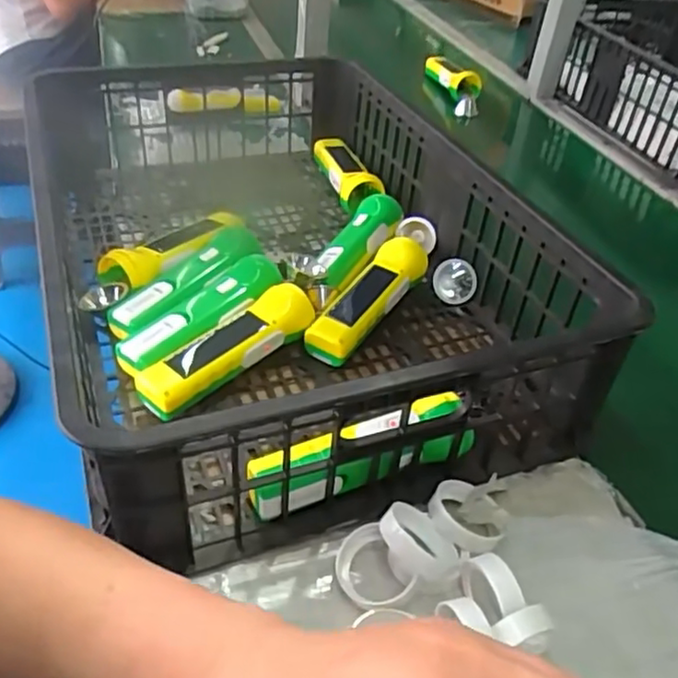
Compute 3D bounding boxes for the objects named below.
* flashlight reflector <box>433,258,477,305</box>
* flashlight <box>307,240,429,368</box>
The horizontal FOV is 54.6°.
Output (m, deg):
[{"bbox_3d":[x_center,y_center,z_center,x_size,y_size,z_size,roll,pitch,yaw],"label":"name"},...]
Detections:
[{"bbox_3d":[0.117,-0.058,0.669,0.021,0.045,0.047,-13,25,-43],"label":"flashlight reflector"},{"bbox_3d":[0.032,-0.040,0.627,0.045,0.053,0.165,24,43,21],"label":"flashlight"}]

